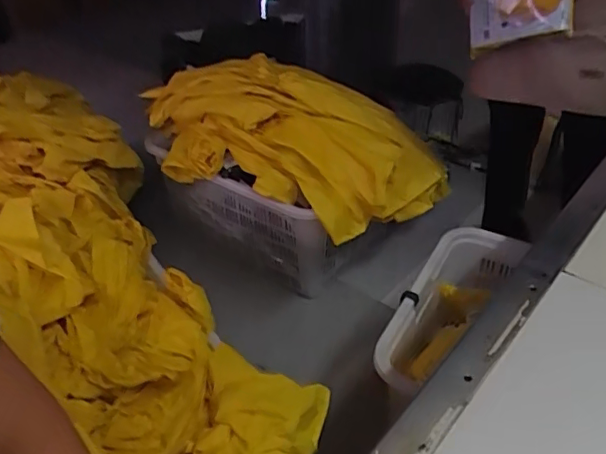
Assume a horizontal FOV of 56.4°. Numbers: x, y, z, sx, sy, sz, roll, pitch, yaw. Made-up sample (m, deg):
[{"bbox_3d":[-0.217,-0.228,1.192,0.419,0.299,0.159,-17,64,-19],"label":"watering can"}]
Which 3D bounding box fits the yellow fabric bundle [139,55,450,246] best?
[{"bbox_3d":[-0.063,-0.253,1.654,0.940,0.331,0.397,7,38,13],"label":"yellow fabric bundle"}]

